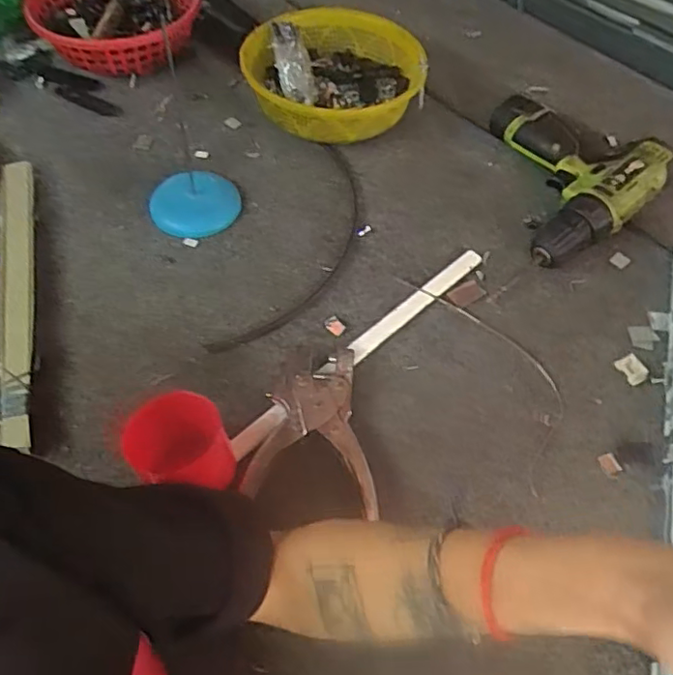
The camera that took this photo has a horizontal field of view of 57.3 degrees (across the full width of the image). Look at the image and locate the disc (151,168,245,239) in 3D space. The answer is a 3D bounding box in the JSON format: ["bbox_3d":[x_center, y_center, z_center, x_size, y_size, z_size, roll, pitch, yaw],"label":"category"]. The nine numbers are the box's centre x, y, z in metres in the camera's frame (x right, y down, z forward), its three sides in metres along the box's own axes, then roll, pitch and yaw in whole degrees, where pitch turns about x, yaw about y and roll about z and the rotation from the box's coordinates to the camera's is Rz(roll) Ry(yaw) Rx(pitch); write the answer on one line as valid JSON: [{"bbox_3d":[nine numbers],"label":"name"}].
[{"bbox_3d":[-0.138,-0.132,0.605,0.085,0.021,0.076,-19,58,-15],"label":"disc"}]

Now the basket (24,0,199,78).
[{"bbox_3d":[-0.236,-0.347,0.671,0.166,0.060,0.160,1,55,-2],"label":"basket"}]

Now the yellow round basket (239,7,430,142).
[{"bbox_3d":[-0.006,-0.285,0.669,0.184,0.068,0.182,1,55,-2],"label":"yellow round basket"}]

